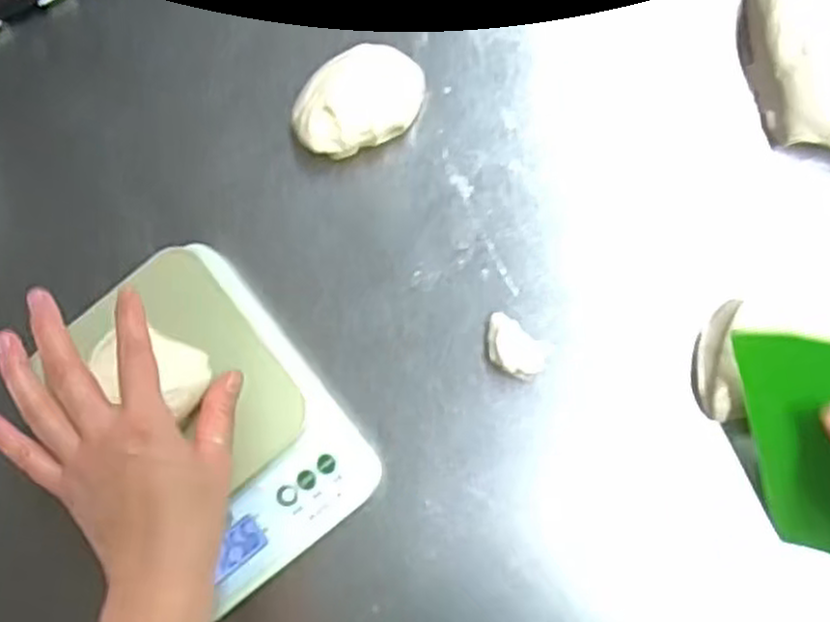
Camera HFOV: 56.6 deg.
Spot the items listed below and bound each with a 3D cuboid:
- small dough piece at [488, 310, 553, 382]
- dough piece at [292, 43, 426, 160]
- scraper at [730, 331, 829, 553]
[{"bbox_3d":[0.059,0.022,0.458,0.039,0.020,0.027,31,87,9],"label":"small dough piece"},{"bbox_3d":[-0.034,-0.129,0.483,0.082,0.033,0.058,-35,81,1],"label":"dough piece"},{"bbox_3d":[0.214,0.072,0.387,0.008,0.088,0.125,-28,108,-37],"label":"scraper"}]

